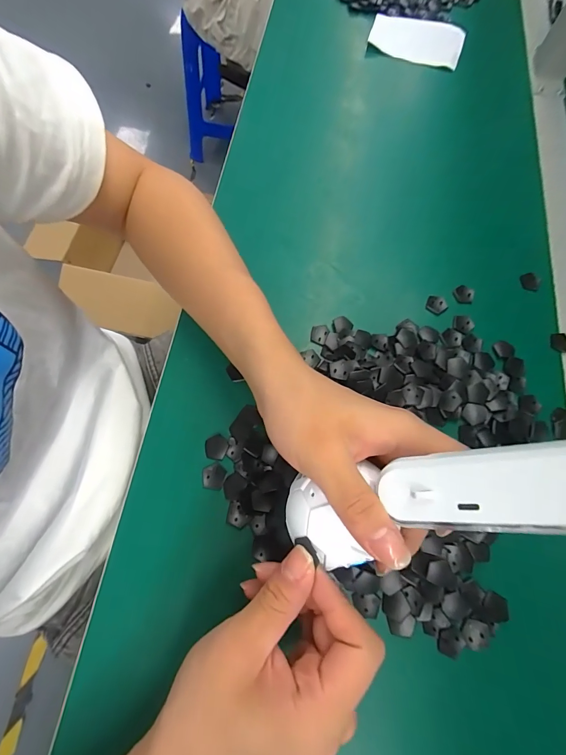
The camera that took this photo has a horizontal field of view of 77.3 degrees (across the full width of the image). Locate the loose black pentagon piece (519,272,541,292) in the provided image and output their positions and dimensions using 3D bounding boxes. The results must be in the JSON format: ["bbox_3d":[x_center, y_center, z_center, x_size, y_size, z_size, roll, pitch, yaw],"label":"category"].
[{"bbox_3d":[0.245,-0.094,0.349,0.013,0.007,0.020,-29,74,-10],"label":"loose black pentagon piece"}]

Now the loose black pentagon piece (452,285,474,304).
[{"bbox_3d":[0.171,-0.078,0.334,0.018,0.006,0.016,32,74,9],"label":"loose black pentagon piece"}]

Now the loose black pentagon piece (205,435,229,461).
[{"bbox_3d":[-0.053,0.055,0.281,0.018,0.004,0.018,23,73,7],"label":"loose black pentagon piece"}]

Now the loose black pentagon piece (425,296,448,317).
[{"bbox_3d":[0.143,-0.068,0.330,0.019,0.004,0.018,38,75,11],"label":"loose black pentagon piece"}]

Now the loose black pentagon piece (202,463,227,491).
[{"bbox_3d":[-0.054,0.076,0.274,0.018,0.004,0.019,11,72,3],"label":"loose black pentagon piece"}]

